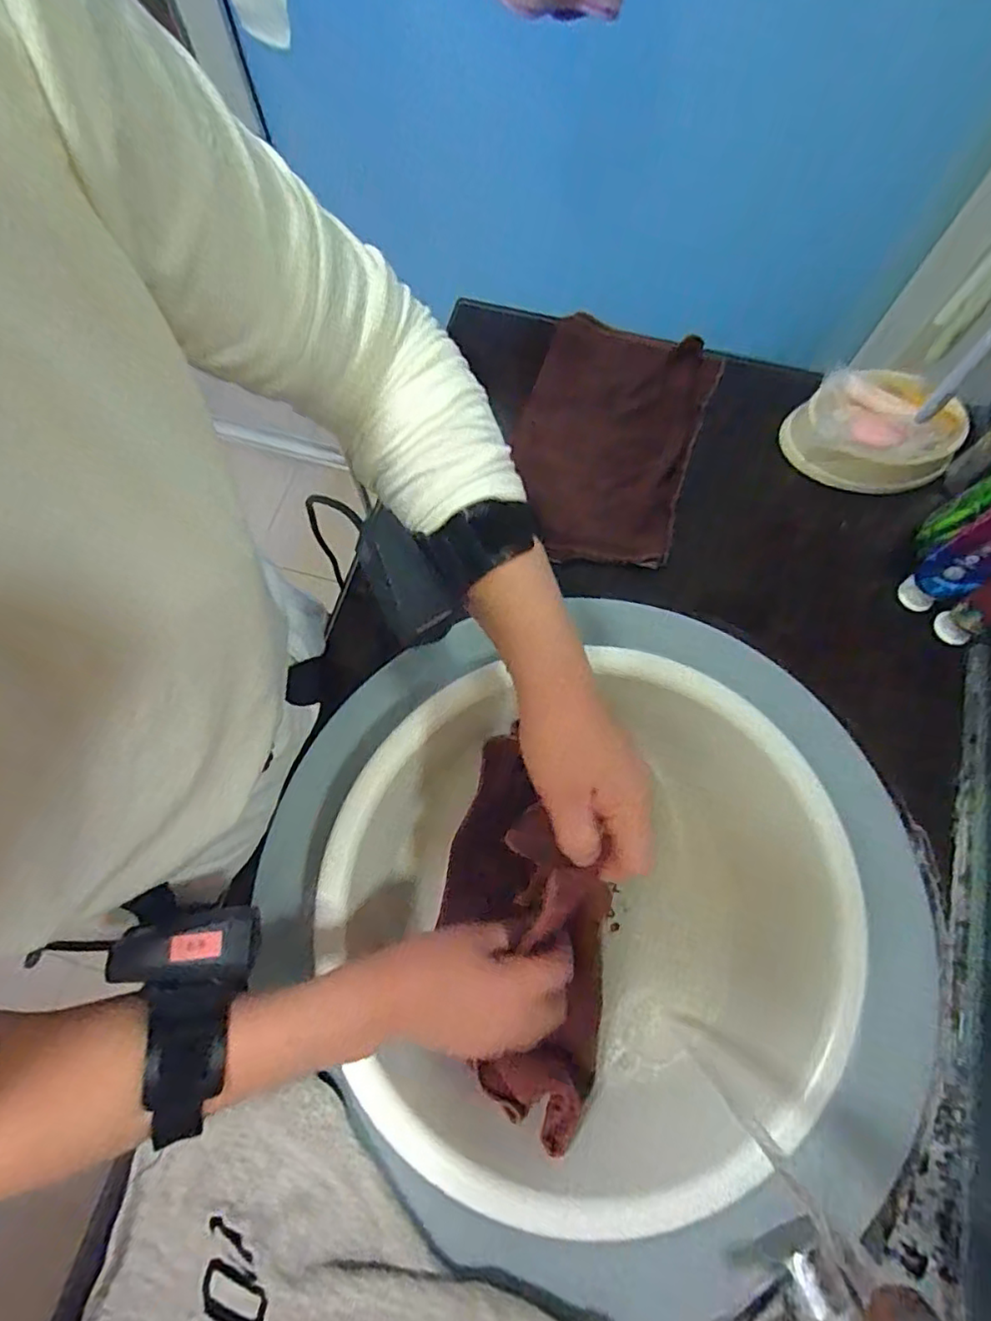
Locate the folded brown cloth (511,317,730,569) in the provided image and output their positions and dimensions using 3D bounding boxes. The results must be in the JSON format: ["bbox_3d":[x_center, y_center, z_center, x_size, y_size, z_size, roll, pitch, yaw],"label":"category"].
[{"bbox_3d":[0.105,-0.215,0.572,0.163,0.025,0.253,18,73,6],"label":"folded brown cloth"}]

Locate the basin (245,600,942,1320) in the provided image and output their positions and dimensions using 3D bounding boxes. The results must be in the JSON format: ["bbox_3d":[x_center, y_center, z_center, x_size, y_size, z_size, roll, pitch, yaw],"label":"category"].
[{"bbox_3d":[0.086,0.176,0.468,0.441,0.143,0.454,0,72,0],"label":"basin"}]

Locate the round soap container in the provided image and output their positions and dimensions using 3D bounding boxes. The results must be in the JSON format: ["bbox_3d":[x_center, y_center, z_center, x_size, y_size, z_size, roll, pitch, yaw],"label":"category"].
[{"bbox_3d":[0.347,-0.211,0.553,0.135,0.059,0.114,-16,73,-5],"label":"round soap container"}]

